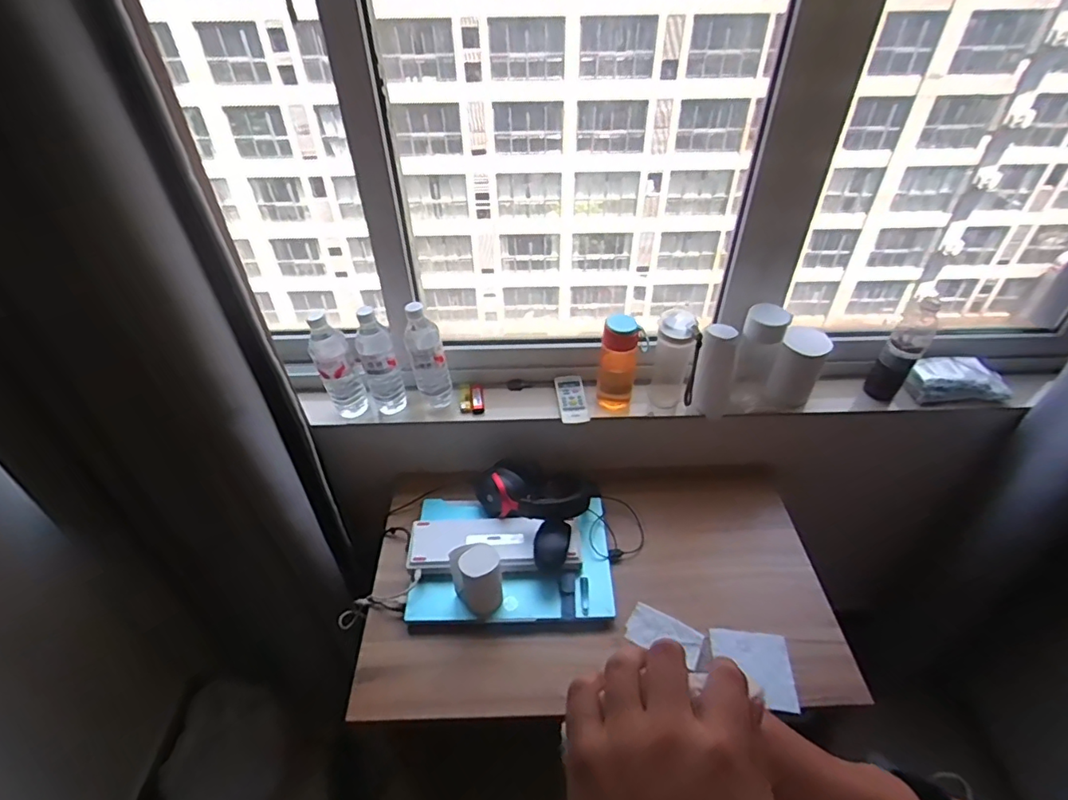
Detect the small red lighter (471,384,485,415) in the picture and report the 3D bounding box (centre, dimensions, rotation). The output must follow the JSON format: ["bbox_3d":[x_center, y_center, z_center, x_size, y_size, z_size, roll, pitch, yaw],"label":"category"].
[{"bbox_3d":[-0.114,-0.003,1.102,0.025,0.019,0.069,-5,42,-5],"label":"small red lighter"}]

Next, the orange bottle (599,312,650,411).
[{"bbox_3d":[0.168,-0.066,1.038,0.083,0.208,0.054,7,42,9],"label":"orange bottle"}]

